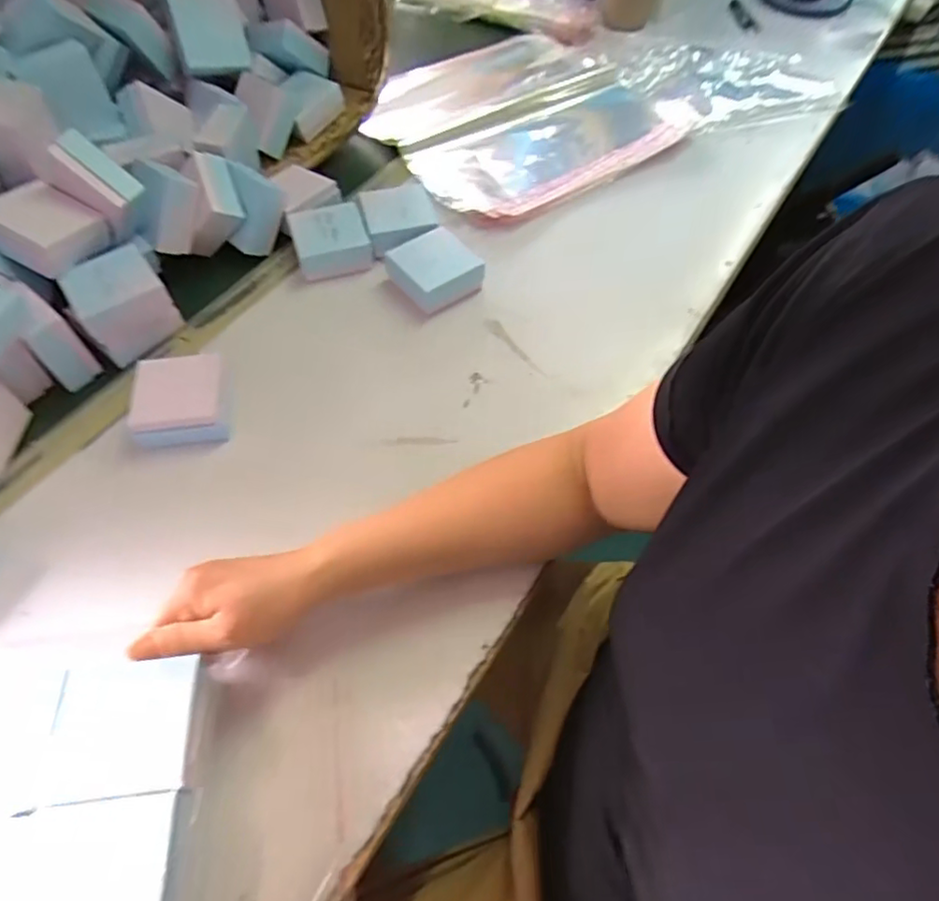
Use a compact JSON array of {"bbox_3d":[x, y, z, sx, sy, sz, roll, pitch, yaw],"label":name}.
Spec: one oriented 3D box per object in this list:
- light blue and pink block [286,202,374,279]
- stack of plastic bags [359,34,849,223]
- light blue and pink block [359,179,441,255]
[{"bbox_3d":[-0.151,-0.230,0.665,0.075,0.039,0.083,-16,59,-11],"label":"light blue and pink block"},{"bbox_3d":[0.166,-0.498,0.844,0.589,0.023,0.355,-25,62,-16],"label":"stack of plastic bags"},{"bbox_3d":[-0.076,-0.256,0.675,0.076,0.033,0.083,-14,59,-9],"label":"light blue and pink block"}]

